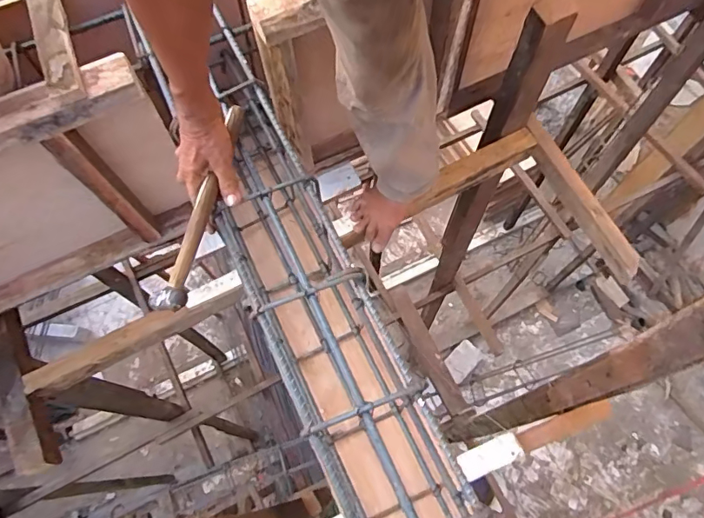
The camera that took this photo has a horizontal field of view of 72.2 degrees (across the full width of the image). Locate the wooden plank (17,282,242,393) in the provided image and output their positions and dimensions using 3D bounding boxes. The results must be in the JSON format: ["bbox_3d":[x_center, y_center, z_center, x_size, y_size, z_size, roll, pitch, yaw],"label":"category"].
[{"bbox_3d":[-0.441,0.158,0.981,0.408,0.075,0.053,-26,70,-9],"label":"wooden plank"}]

